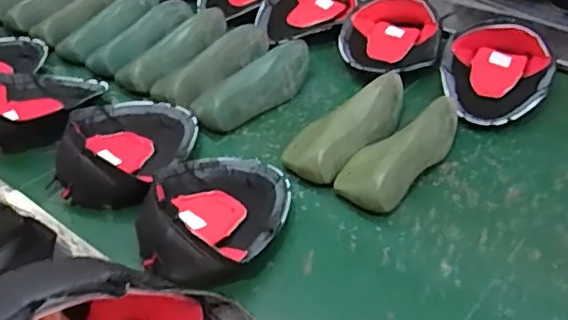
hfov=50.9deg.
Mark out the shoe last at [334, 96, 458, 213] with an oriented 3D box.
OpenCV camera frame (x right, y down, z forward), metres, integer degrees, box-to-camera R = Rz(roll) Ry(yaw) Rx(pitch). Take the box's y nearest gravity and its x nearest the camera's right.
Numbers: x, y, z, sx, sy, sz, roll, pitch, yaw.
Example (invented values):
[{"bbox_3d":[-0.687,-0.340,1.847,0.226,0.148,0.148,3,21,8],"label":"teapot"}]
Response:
[{"bbox_3d":[0.167,-0.014,0.875,0.100,0.070,0.223,25,49,31],"label":"shoe last"}]

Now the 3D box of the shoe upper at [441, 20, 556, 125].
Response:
[{"bbox_3d":[0.360,-0.146,1.021,0.172,0.070,0.234,9,42,17],"label":"shoe upper"}]

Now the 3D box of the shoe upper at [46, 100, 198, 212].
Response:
[{"bbox_3d":[-0.239,-0.027,0.905,0.192,0.102,0.217,-4,40,1],"label":"shoe upper"}]

